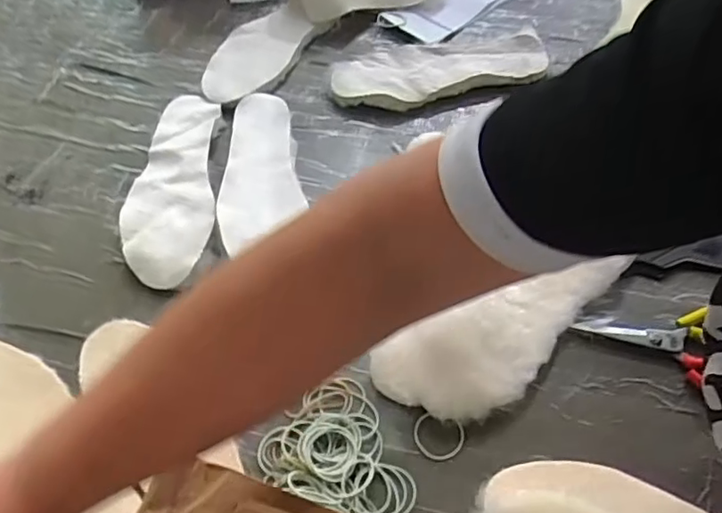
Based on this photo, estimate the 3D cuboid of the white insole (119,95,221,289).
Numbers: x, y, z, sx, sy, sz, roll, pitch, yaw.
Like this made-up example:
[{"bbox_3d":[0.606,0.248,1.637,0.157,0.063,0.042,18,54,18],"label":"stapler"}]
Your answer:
[{"bbox_3d":[-0.202,-0.087,0.646,0.090,0.018,0.266,-2,57,-1],"label":"white insole"}]

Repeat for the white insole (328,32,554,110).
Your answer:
[{"bbox_3d":[0.097,-0.237,0.745,0.264,0.027,0.088,-10,57,-6],"label":"white insole"}]

